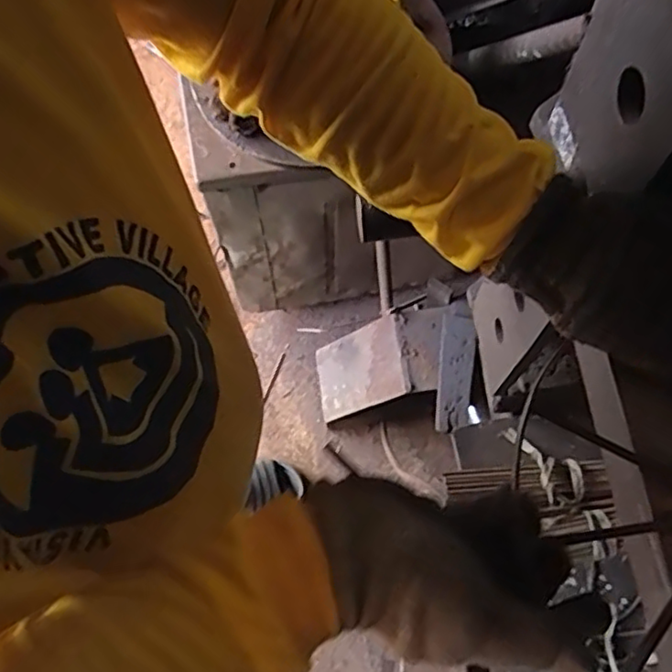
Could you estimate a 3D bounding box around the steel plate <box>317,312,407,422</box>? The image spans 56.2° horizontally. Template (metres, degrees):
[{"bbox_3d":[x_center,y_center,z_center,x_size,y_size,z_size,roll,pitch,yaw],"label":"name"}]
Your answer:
[{"bbox_3d":[0.042,0.066,1.229,0.216,0.010,0.153,-26,63,39],"label":"steel plate"}]

